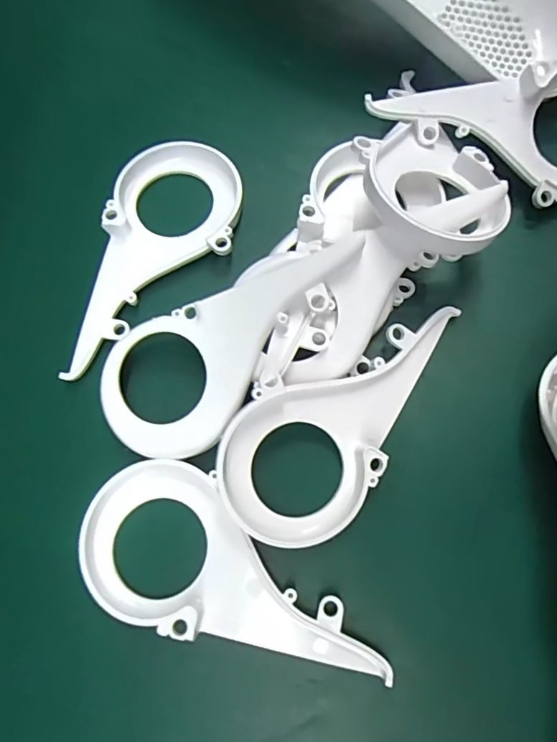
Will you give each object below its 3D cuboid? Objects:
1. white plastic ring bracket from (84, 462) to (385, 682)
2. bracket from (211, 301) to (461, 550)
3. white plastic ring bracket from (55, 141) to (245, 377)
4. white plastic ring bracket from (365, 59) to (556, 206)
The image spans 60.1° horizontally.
[{"bbox_3d":[-0.012,0.055,0.141,0.090,0.009,0.044,12,73,3],"label":"white plastic ring bracket"},{"bbox_3d":[0.016,0.009,0.146,0.044,0.008,0.087,32,78,-7],"label":"bracket"},{"bbox_3d":[-0.040,-0.041,0.168,0.045,0.009,0.090,9,73,2],"label":"white plastic ring bracket"},{"bbox_3d":[0.079,-0.079,0.163,0.091,0.019,0.040,-6,72,-2],"label":"white plastic ring bracket"}]

